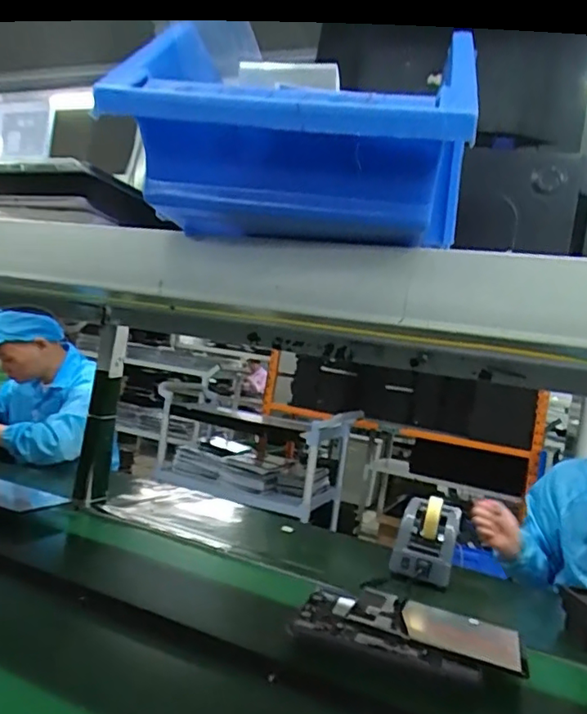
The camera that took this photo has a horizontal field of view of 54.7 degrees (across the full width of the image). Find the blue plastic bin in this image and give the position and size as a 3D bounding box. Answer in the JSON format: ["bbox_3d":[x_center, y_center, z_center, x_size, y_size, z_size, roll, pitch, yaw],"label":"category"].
[{"bbox_3d":[0.000,-0.123,0.323,0.192,0.086,0.136,9,0,11],"label":"blue plastic bin"}]

